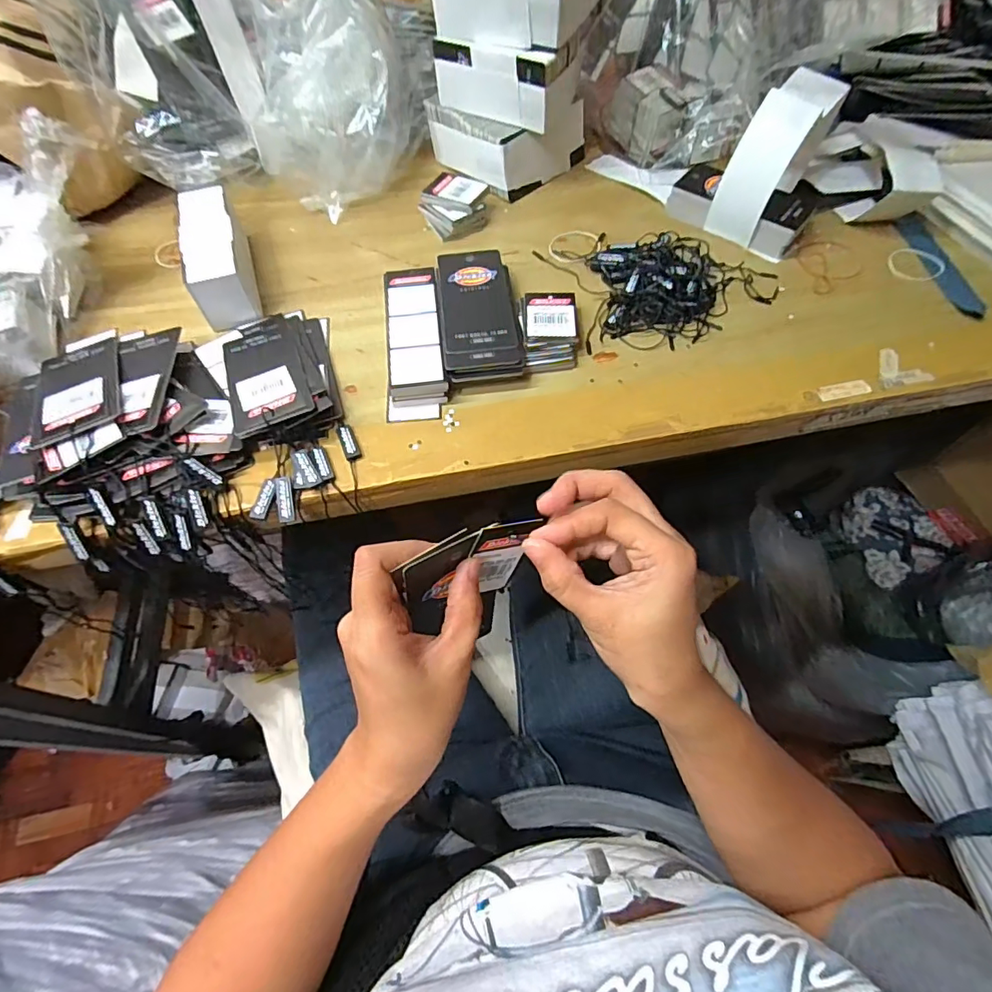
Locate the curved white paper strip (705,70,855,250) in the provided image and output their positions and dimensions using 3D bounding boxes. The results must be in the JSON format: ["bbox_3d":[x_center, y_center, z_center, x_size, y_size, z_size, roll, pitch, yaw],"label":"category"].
[{"bbox_3d":[0.224,-0.272,0.412,0.045,0.087,0.097,35,67,19],"label":"curved white paper strip"}]

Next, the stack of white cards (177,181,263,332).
[{"bbox_3d":[-0.217,-0.190,0.397,0.039,0.039,0.121,-19,61,-9],"label":"stack of white cards"}]

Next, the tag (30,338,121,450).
[{"bbox_3d":[-0.273,-0.072,0.332,0.050,0.008,0.110,-26,49,-14],"label":"tag"}]

